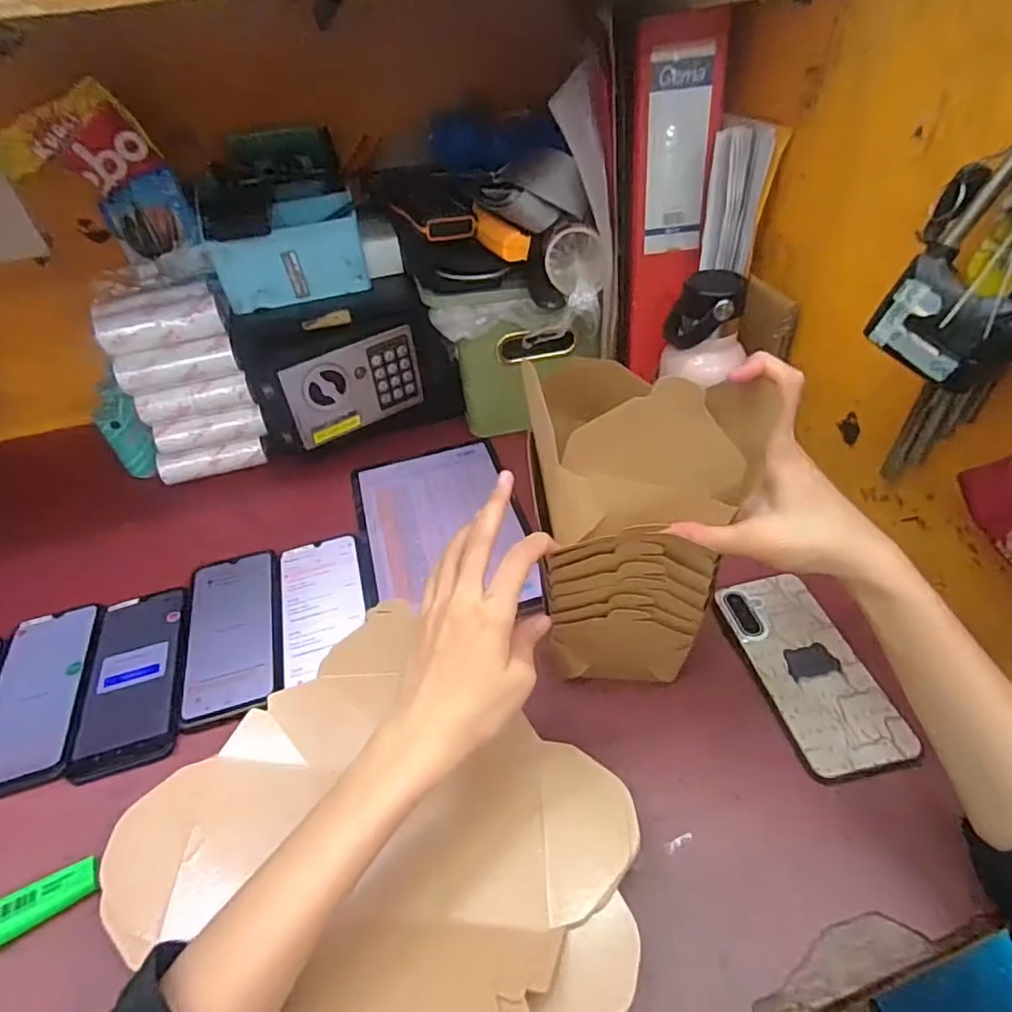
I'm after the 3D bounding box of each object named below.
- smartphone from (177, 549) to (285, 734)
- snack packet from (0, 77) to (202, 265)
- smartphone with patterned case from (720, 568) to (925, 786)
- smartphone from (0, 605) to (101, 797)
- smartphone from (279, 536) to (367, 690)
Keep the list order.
[{"bbox_3d":[-0.239,0.108,0.520,0.079,0.012,0.166,-15,44,-10],"label":"smartphone"},{"bbox_3d":[-0.409,-0.322,0.594,0.140,0.151,0.059,-6,43,0],"label":"snack packet"},{"bbox_3d":[0.228,0.122,0.448,0.078,0.014,0.166,-10,43,-4],"label":"smartphone with patterned case"},{"bbox_3d":[-0.387,0.149,0.485,0.077,0.005,0.170,-16,44,-11],"label":"smartphone"},{"bbox_3d":[-0.167,0.086,0.534,0.074,0.004,0.153,-14,43,-9],"label":"smartphone"}]

